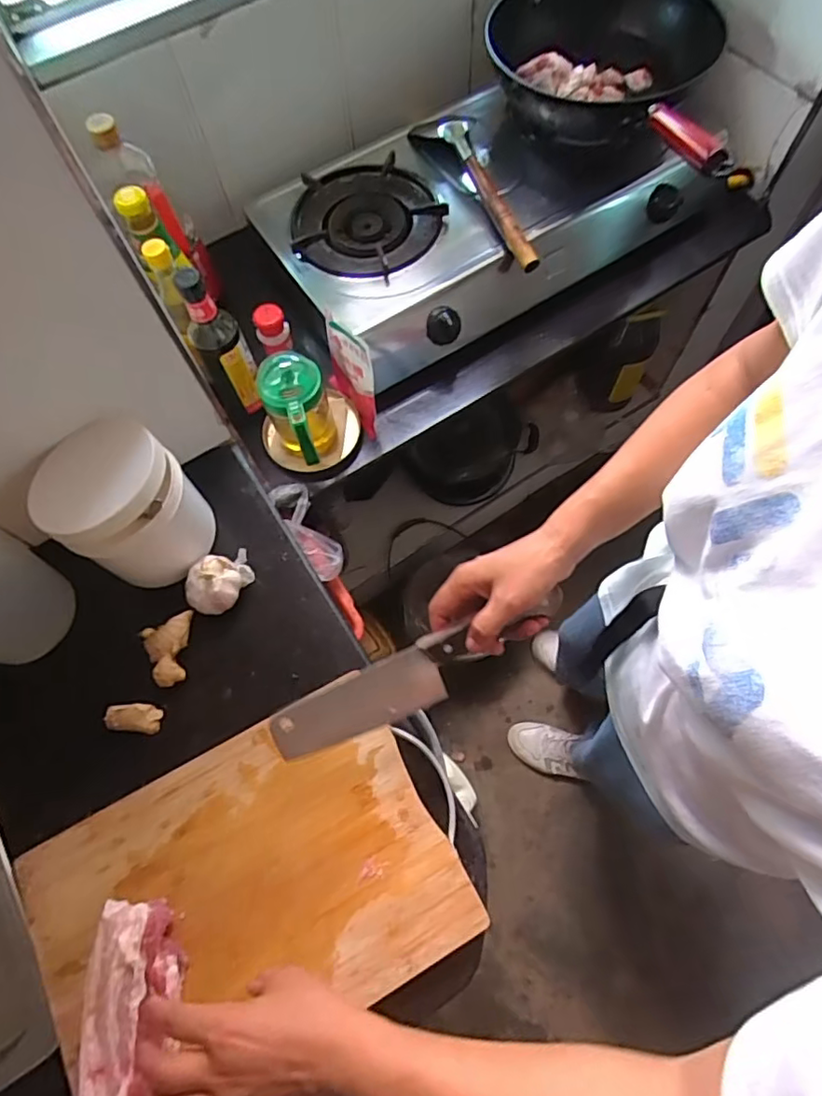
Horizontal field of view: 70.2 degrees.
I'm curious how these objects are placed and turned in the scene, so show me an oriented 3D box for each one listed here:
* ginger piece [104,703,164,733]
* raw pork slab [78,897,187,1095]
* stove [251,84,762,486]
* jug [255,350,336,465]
[{"bbox_3d":[-0.264,0.161,0.557,0.046,0.022,0.025,3,68,4],"label":"ginger piece"},{"bbox_3d":[-0.218,0.358,0.449,0.069,0.025,0.148,-2,65,2],"label":"raw pork slab"},{"bbox_3d":[0.161,-0.518,0.951,0.746,0.189,0.418,-32,70,-10],"label":"stove"},{"bbox_3d":[-0.145,-0.177,0.804,0.083,0.166,0.106,-25,68,-7],"label":"jug"}]

